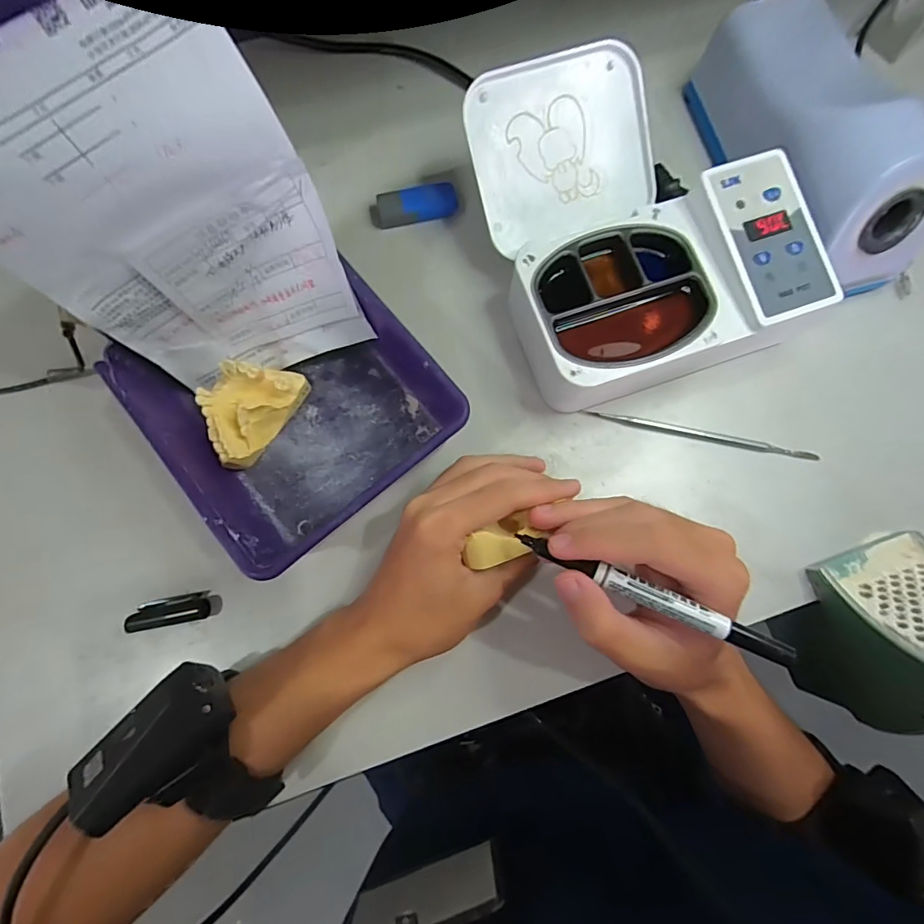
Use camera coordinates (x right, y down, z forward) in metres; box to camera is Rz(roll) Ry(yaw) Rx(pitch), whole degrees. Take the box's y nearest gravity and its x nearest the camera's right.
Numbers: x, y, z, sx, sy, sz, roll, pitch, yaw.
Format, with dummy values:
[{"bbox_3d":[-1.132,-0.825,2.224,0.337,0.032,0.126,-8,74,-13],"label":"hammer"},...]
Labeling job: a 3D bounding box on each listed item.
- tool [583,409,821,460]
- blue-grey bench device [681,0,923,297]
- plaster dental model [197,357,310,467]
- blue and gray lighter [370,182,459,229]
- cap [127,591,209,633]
[{"bbox_3d":[0.171,-0.020,0.330,0.168,0.009,0.007,11,79,2],"label":"tool"},{"bbox_3d":[0.250,-0.230,0.326,0.087,0.093,0.212,-19,80,-4],"label":"blue-grey bench device"},{"bbox_3d":[-0.145,-0.037,0.315,0.046,0.032,0.072,35,80,6],"label":"plaster dental model"},{"bbox_3d":[-0.037,-0.202,0.365,0.068,0.018,0.028,-17,79,-4],"label":"blue and gray lighter"},{"bbox_3d":[-0.189,0.097,0.299,0.047,0.012,0.017,-10,79,-2],"label":"cap"}]

